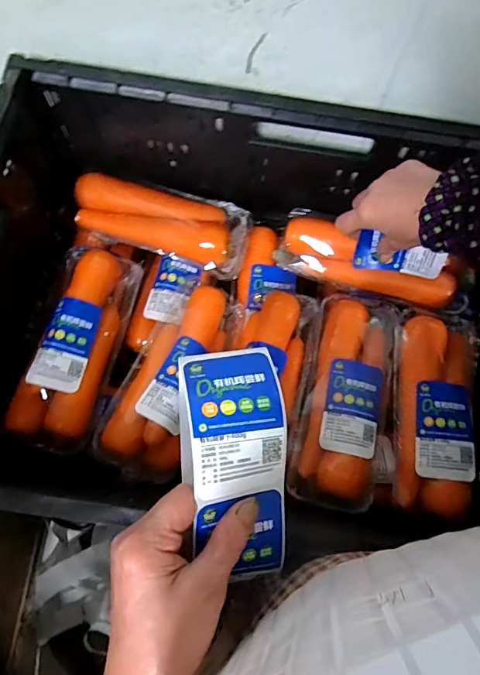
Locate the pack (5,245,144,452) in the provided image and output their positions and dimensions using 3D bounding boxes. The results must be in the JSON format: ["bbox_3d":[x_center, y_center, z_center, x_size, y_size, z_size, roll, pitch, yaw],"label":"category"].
[{"bbox_3d":[-0.187,0.001,0.502,0.093,0.053,0.240,13,74,2],"label":"pack"}]

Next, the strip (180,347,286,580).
[{"bbox_3d":[-0.004,0.080,0.292,0.069,0.049,0.146,-5,75,-3],"label":"strip"}]

